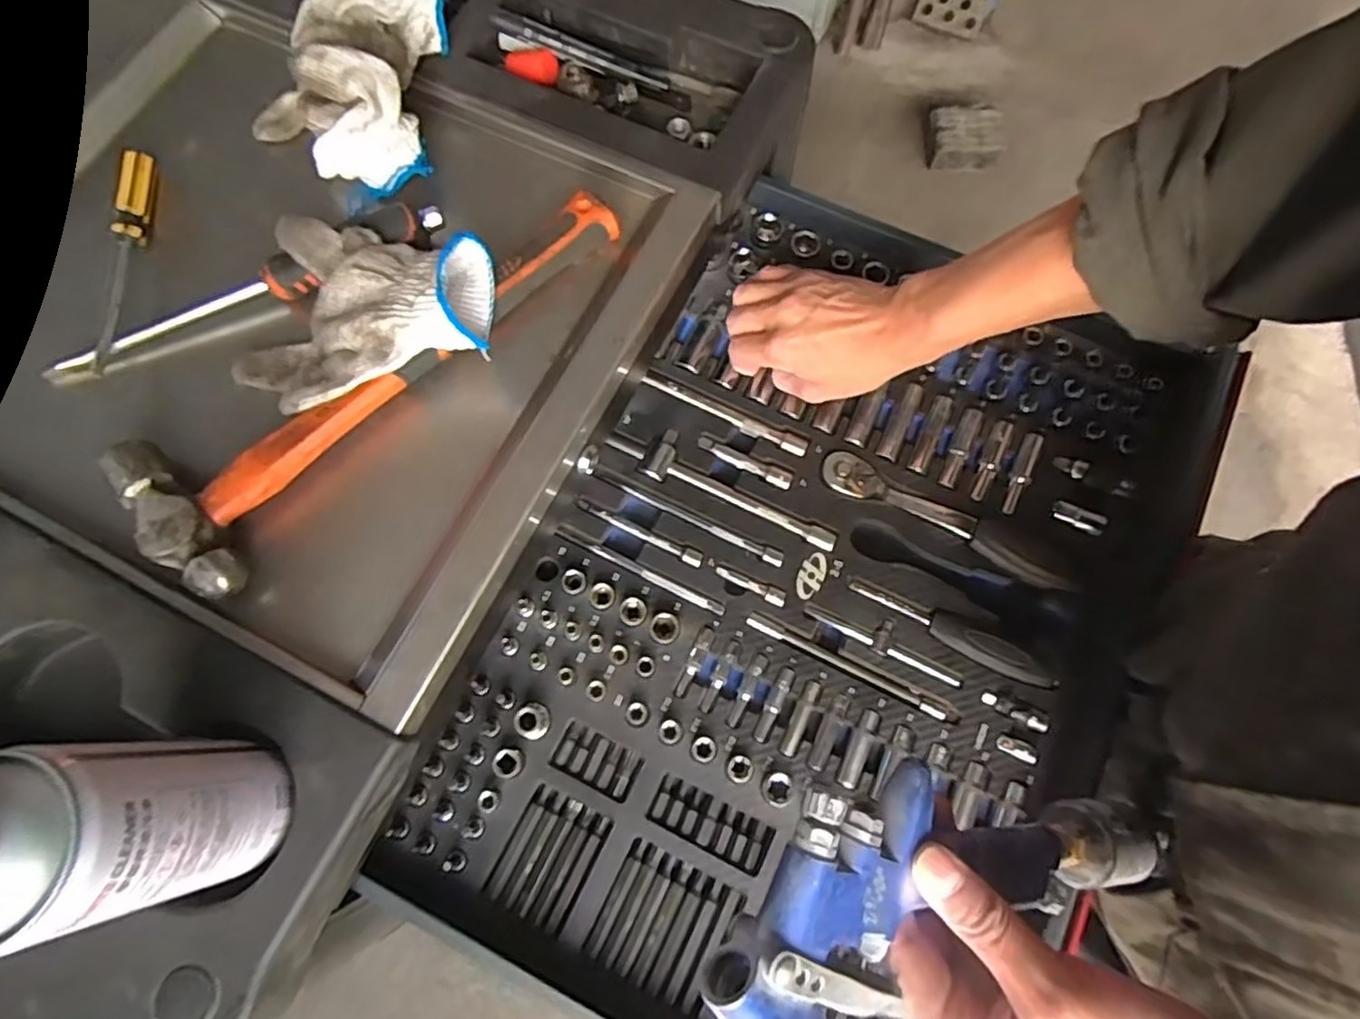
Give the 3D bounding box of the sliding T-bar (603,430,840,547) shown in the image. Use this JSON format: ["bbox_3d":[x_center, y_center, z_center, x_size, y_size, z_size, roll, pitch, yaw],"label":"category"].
[{"bbox_3d":[0.032,-0.022,0.499,0.178,0.011,0.037,22,72,6],"label":"sliding T-bar"}]

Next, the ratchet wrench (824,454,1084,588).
[{"bbox_3d":[0.193,0.009,0.493,0.188,0.022,0.031,26,73,8],"label":"ratchet wrench"}]

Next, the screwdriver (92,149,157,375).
[{"bbox_3d":[-0.358,-0.164,0.442,0.014,0.015,0.159,-2,71,-2],"label":"screwdriver"}]

